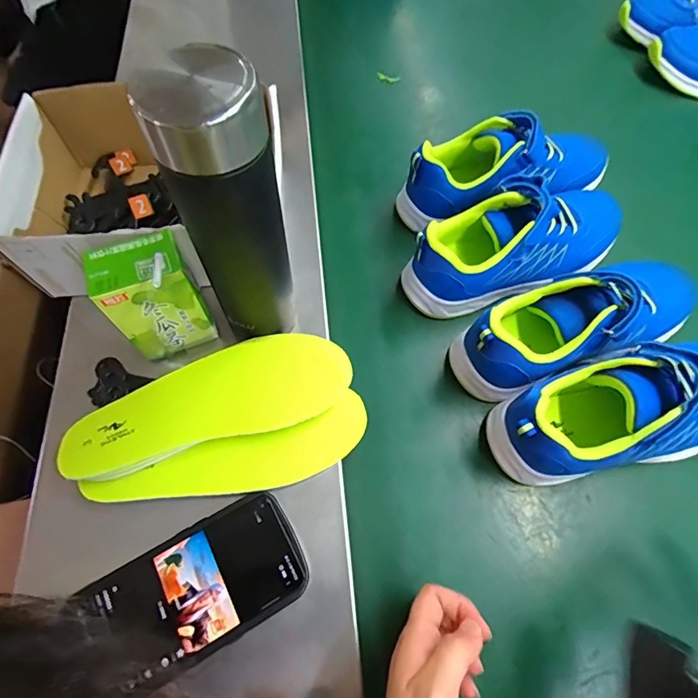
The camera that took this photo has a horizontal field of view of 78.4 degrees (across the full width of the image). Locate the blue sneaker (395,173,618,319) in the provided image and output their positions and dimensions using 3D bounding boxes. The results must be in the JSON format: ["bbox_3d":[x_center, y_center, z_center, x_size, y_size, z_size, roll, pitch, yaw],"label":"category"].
[{"bbox_3d":[0.164,-0.108,0.423,0.222,0.084,0.087,-19,68,-8],"label":"blue sneaker"}]

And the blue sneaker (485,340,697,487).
[{"bbox_3d":[0.222,0.053,0.348,0.197,0.104,0.078,-10,67,-4],"label":"blue sneaker"}]

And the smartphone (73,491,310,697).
[{"bbox_3d":[-0.104,0.167,0.298,0.142,0.012,0.080,-28,70,-11],"label":"smartphone"}]

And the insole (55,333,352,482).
[{"bbox_3d":[-0.112,0.041,0.349,0.226,0.019,0.072,-21,68,-9],"label":"insole"}]

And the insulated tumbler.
[{"bbox_3d":[-0.074,-0.080,0.307,0.062,0.228,0.063,0,67,0],"label":"insulated tumbler"}]

